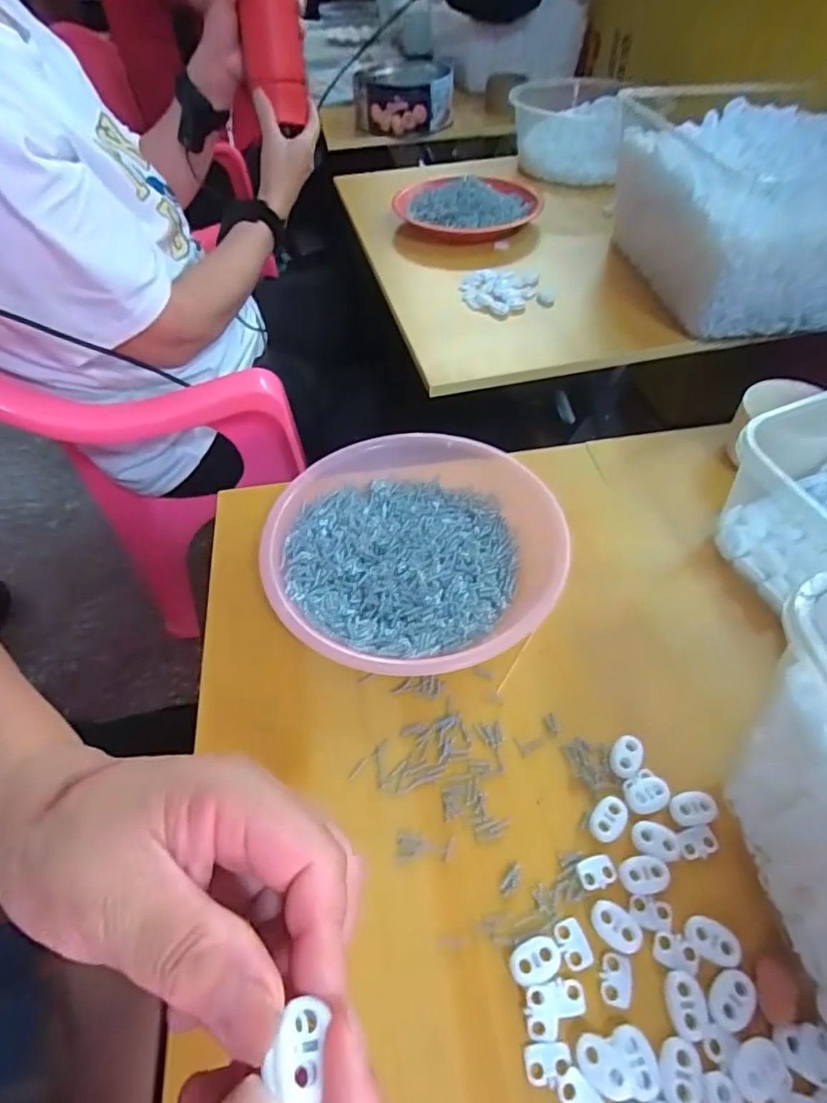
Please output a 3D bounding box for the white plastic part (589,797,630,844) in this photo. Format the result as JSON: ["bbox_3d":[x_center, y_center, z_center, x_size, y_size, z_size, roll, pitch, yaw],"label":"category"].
[{"bbox_3d":[0.097,0.132,0.275,0.014,0.004,0.023,33,59,27],"label":"white plastic part"}]

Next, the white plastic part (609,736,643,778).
[{"bbox_3d":[0.112,0.108,0.293,0.015,0.005,0.022,17,53,17],"label":"white plastic part"}]

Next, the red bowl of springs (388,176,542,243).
[{"bbox_3d":[0.069,-0.455,0.731,0.181,0.046,0.164,2,51,4],"label":"red bowl of springs"}]

